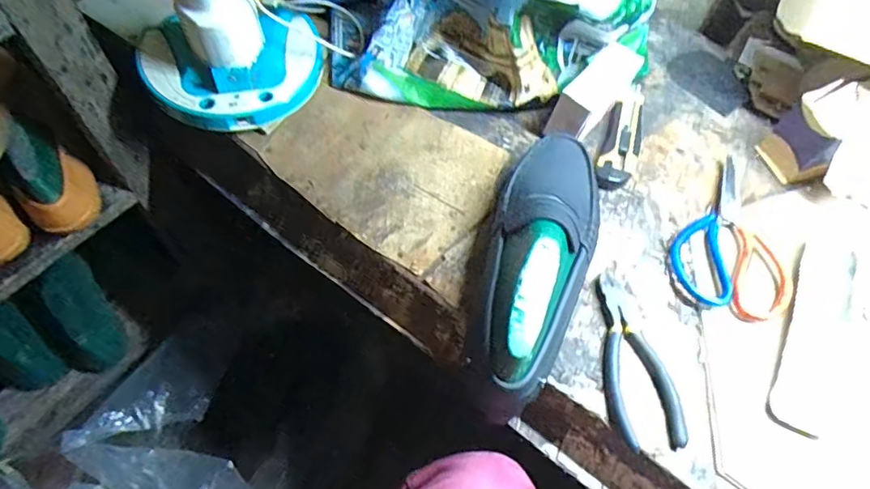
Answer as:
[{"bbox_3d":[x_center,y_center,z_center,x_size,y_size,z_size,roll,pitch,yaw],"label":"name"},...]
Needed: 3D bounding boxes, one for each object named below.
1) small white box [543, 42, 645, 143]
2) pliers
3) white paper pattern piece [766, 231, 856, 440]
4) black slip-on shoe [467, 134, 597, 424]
[{"bbox_3d":[0.167,-0.152,0.561,0.041,0.070,0.117,37,65,16],"label":"small white box"},{"bbox_3d":[0.166,0.094,0.450,0.058,0.014,0.148,-1,61,-4],"label":"pliers"},{"bbox_3d":[0.341,0.072,0.471,0.052,0.007,0.197,28,68,7],"label":"white paper pattern piece"},{"bbox_3d":[0.088,0.008,0.445,0.089,0.097,0.270,20,61,8],"label":"black slip-on shoe"}]

